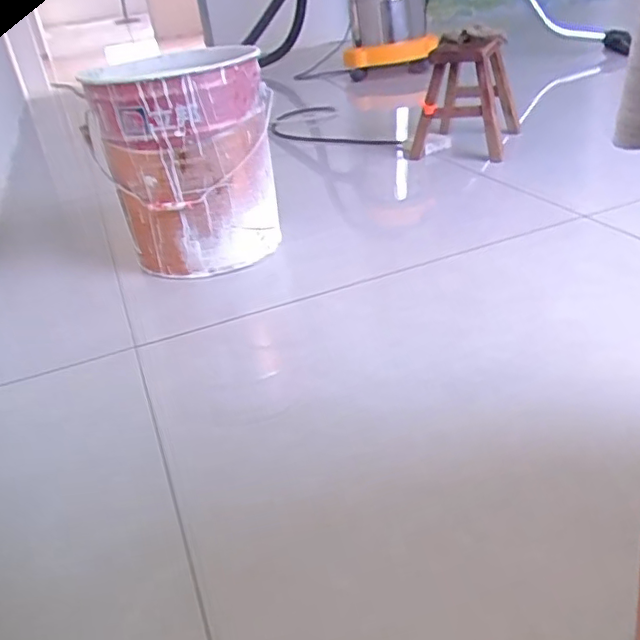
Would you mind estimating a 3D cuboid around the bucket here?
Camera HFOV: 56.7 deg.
[{"bbox_3d":[-0.231,-0.291,1.088,0.268,0.330,0.339,-12,31,-8],"label":"bucket"}]

